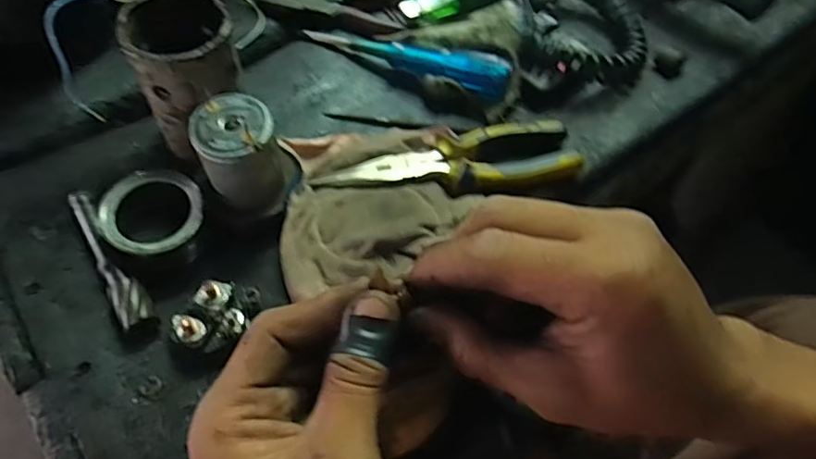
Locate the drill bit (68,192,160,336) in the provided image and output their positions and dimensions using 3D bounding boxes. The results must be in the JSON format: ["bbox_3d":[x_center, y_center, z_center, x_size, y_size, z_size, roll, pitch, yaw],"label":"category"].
[{"bbox_3d":[-0.198,0.021,0.365,0.020,0.016,0.119,-33,64,-19],"label":"drill bit"}]

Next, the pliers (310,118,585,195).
[{"bbox_3d":[0.032,-0.049,0.407,0.186,0.014,0.053,-9,58,-7],"label":"pliers"}]

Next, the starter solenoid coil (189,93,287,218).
[{"bbox_3d":[-0.111,-0.047,0.370,0.048,0.071,0.050,0,58,-1],"label":"starter solenoid coil"}]

